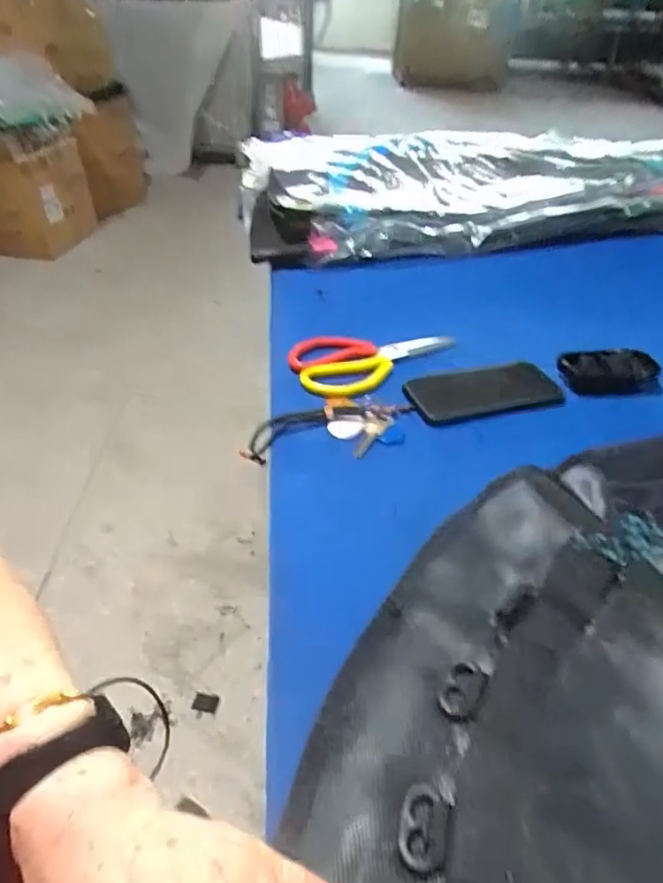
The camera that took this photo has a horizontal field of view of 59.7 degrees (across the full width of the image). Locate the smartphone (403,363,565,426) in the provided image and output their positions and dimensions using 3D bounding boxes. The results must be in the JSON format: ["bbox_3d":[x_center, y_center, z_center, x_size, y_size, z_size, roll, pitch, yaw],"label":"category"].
[{"bbox_3d":[0.163,-0.058,0.628,0.162,0.010,0.075,-10,41,-12],"label":"smartphone"}]

